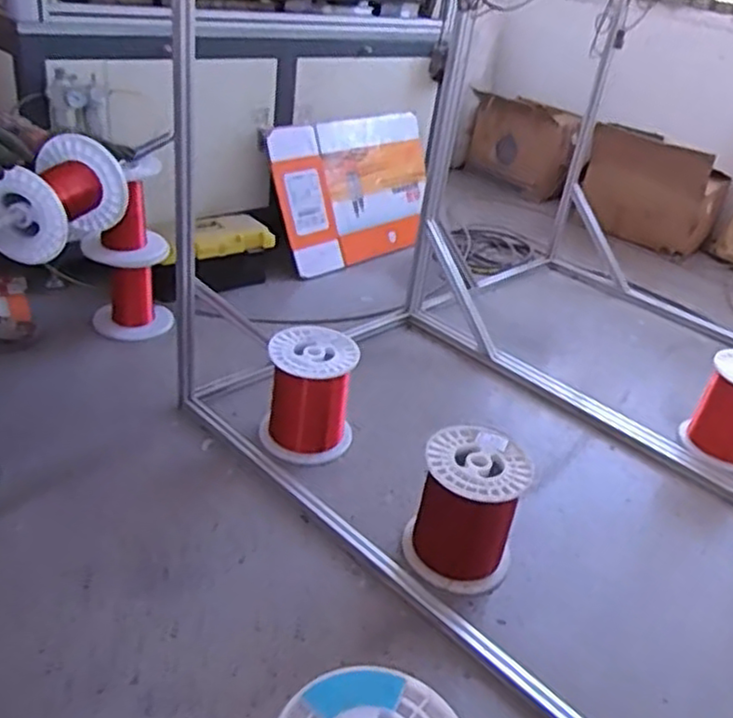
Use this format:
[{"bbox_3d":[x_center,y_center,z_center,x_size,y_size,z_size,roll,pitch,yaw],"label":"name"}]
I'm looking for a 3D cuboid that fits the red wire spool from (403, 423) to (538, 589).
[{"bbox_3d":[0.194,0.285,1.359,0.203,0.238,0.215,4,33,-3],"label":"red wire spool"}]

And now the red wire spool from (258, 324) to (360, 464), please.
[{"bbox_3d":[-0.129,0.079,1.613,0.208,0.238,0.185,5,31,-6],"label":"red wire spool"}]

